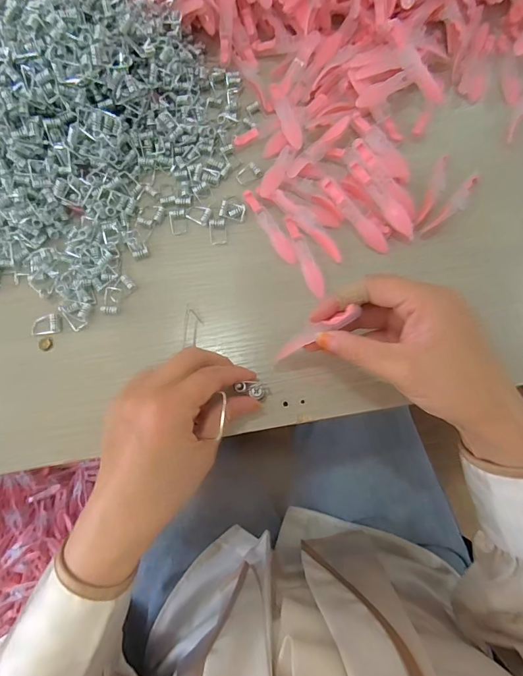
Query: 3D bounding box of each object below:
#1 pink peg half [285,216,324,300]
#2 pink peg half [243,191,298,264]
[{"bbox_3d":[0.037,-0.069,0.316,0.013,0.004,0.074,-18,76,-4],"label":"pink peg half"},{"bbox_3d":[0.008,-0.097,0.325,0.014,0.004,0.076,-30,77,-7],"label":"pink peg half"}]

